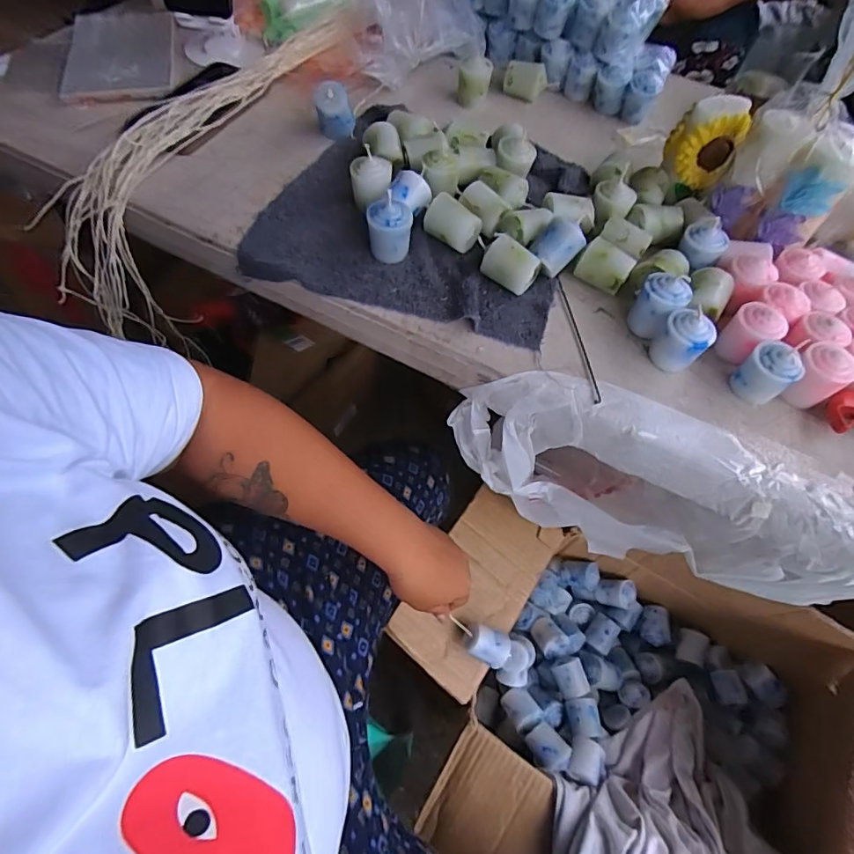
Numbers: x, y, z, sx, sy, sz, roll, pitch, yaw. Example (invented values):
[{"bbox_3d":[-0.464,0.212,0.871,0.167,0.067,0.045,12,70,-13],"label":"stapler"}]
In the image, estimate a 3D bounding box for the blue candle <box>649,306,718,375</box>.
[{"bbox_3d":[0.206,-0.069,0.403,0.036,0.045,0.029,40,66,18],"label":"blue candle"}]

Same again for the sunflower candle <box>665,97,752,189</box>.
[{"bbox_3d":[0.271,-0.278,0.486,0.062,0.067,0.040,16,61,6],"label":"sunflower candle"}]

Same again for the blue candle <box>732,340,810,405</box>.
[{"bbox_3d":[0.269,-0.043,0.394,0.034,0.046,0.036,-32,67,-19],"label":"blue candle"}]

